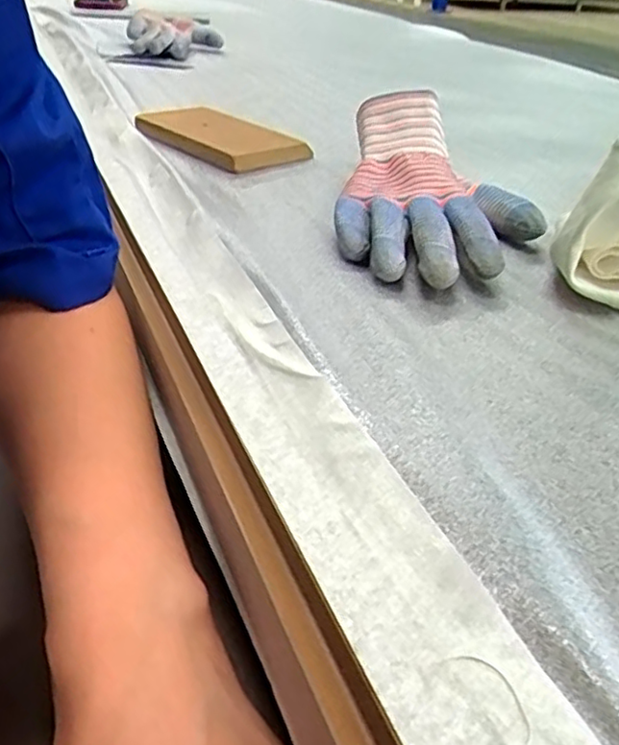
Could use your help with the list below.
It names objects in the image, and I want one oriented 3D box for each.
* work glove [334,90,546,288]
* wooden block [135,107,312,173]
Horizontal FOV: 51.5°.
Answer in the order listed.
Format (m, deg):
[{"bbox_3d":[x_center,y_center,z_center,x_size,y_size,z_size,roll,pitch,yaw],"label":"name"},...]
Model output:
[{"bbox_3d":[0.080,-0.117,0.394,0.118,0.045,0.213,7,35,4],"label":"work glove"},{"bbox_3d":[-0.075,-0.190,0.514,0.136,0.012,0.082,29,42,30],"label":"wooden block"}]

